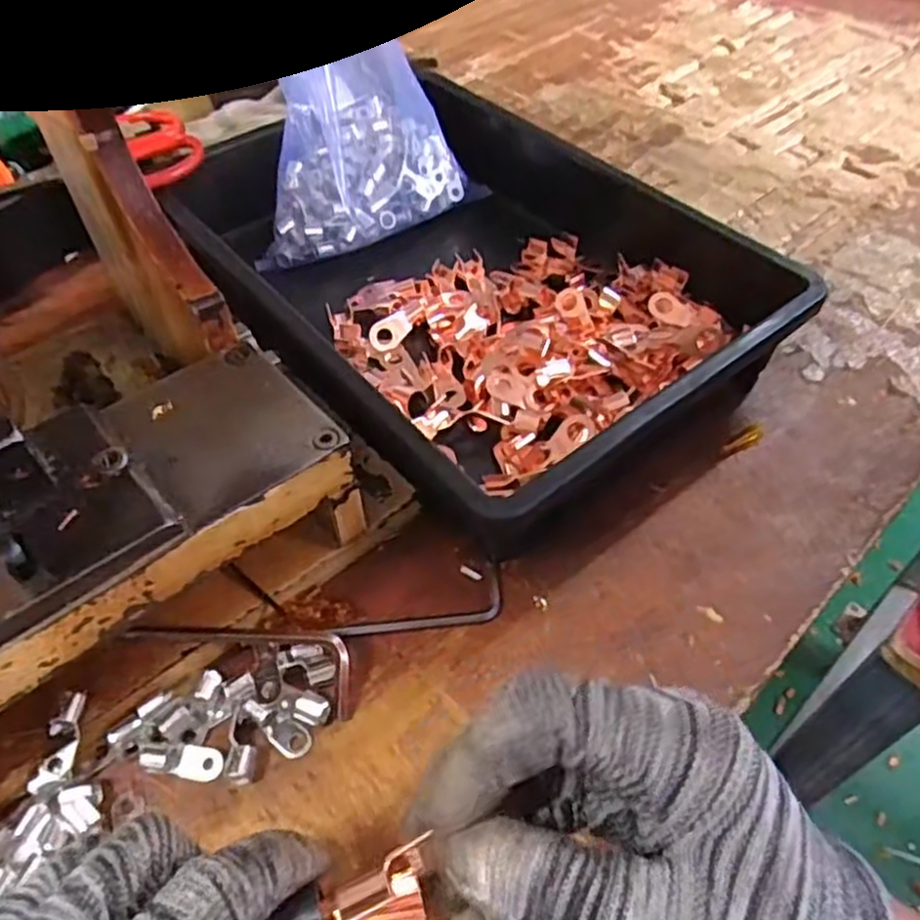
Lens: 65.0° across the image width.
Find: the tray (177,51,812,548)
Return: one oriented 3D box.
[{"bbox_3d":[0.009,-0.130,0.461,0.264,0.068,0.352,-31,56,-24],"label":"tray"}]

